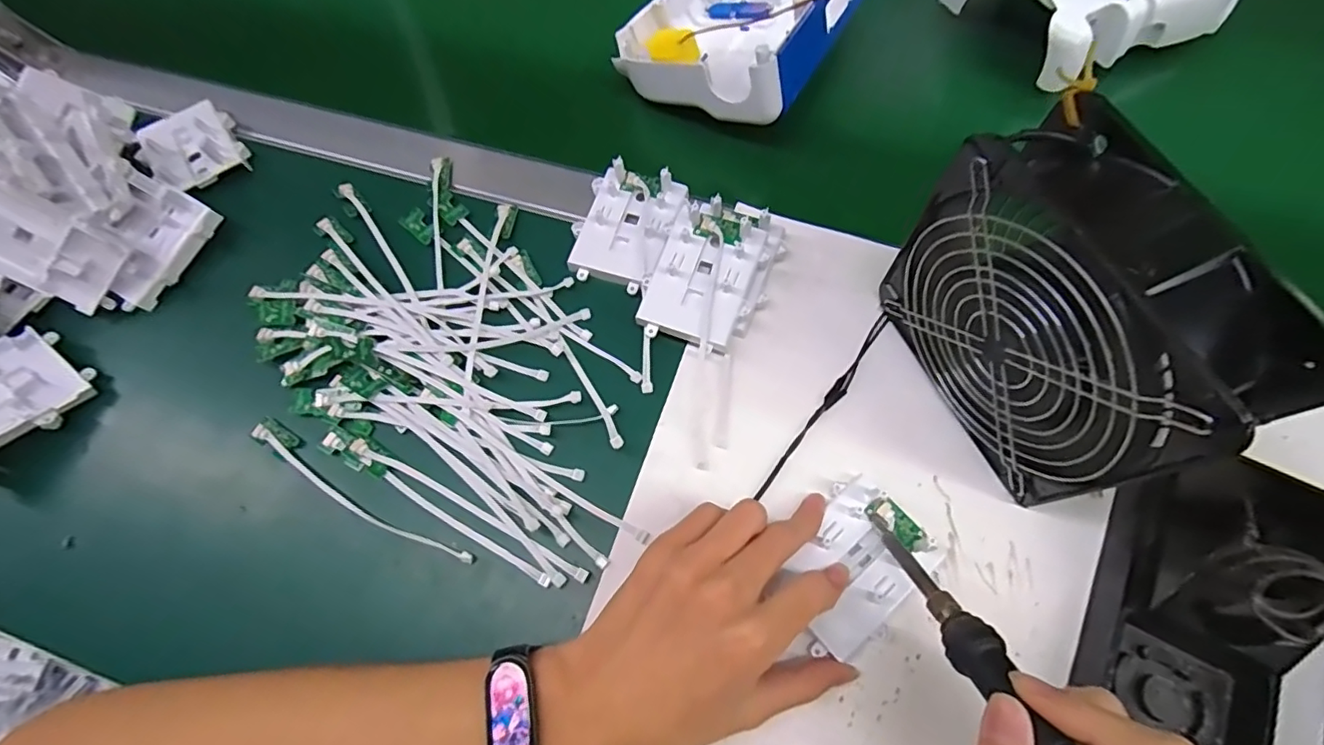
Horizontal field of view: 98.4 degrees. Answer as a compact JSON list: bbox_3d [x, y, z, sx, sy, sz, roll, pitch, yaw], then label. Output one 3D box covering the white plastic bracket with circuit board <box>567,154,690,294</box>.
[{"bbox_3d":[-0.024,-0.098,0.381,0.066,0.025,0.078,17,71,8],"label":"white plastic bracket with circuit board"}]

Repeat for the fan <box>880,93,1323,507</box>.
[{"bbox_3d":[0.187,-0.023,0.278,0.061,0.153,0.147,-25,71,-7],"label":"fan"}]

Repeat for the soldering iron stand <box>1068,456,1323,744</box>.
[{"bbox_3d":[0.263,0.106,0.264,0.071,0.075,0.150,27,73,12],"label":"soldering iron stand"}]

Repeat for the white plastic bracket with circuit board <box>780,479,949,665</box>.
[{"bbox_3d":[0.101,0.103,0.298,0.059,0.016,0.085,37,77,19],"label":"white plastic bracket with circuit board"}]

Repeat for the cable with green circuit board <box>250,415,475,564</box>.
[{"bbox_3d":[-0.179,0.072,0.334,0.161,0.004,0.017,29,73,12],"label":"cable with green circuit board"}]

